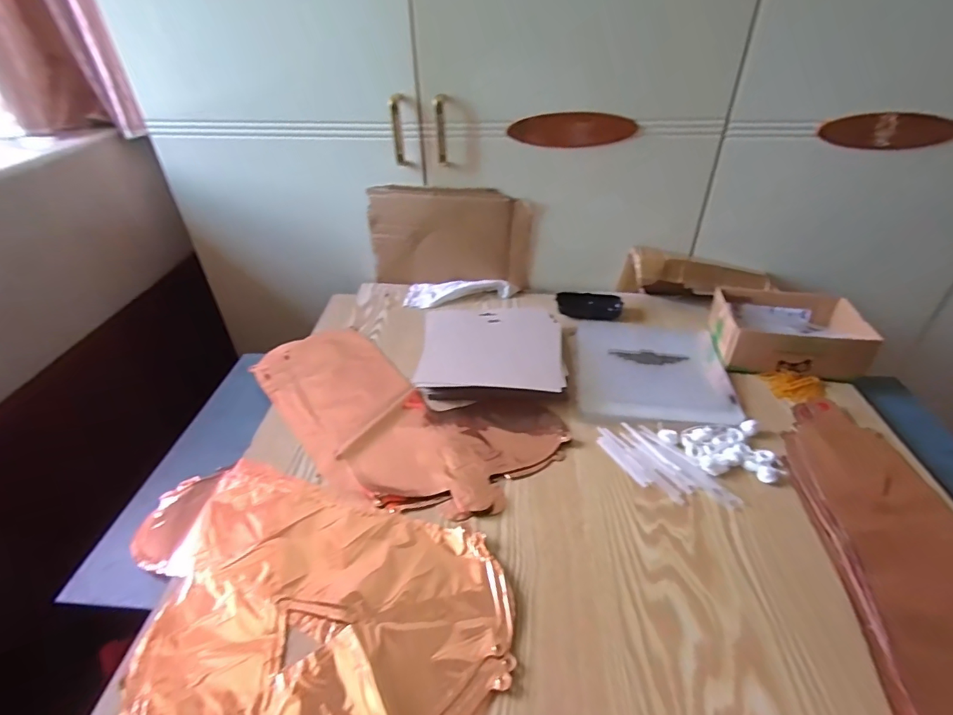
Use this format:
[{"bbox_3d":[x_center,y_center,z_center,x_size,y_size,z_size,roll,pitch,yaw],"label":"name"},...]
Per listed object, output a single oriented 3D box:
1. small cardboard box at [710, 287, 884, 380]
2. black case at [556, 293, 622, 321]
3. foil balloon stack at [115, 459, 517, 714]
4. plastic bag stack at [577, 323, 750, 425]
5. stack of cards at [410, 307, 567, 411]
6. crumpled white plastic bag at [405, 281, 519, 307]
[{"bbox_3d":[0.450,-0.036,0.706,0.181,0.064,0.135,6,38,9],"label":"small cardboard box"},{"bbox_3d":[0.193,-0.089,0.831,0.107,0.014,0.065,8,38,11],"label":"black case"},{"bbox_3d":[-0.156,0.244,0.401,0.356,0.014,0.383,-3,37,-3],"label":"foil balloon stack"},{"bbox_3d":[0.251,0.014,0.694,0.203,0.010,0.212,4,38,6],"label":"plastic bag stack"},{"bbox_3d":[0.022,-0.006,0.695,0.199,0.039,0.197,1,37,3],"label":"stack of cards"},{"bbox_3d":[-0.027,-0.118,0.850,0.191,0.029,0.060,0,37,2],"label":"crumpled white plastic bag"}]

